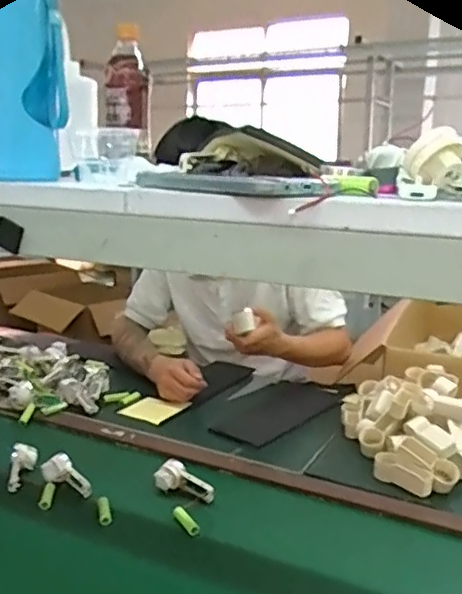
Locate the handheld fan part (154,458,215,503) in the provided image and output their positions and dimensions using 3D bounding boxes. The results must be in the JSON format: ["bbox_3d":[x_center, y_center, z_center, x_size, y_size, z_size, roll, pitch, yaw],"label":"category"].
[{"bbox_3d":[-0.064,0.271,0.901,0.092,0.031,0.042,22,19,17],"label":"handheld fan part"}]

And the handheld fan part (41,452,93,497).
[{"bbox_3d":[-0.238,0.264,0.906,0.094,0.021,0.041,27,24,25],"label":"handheld fan part"}]

